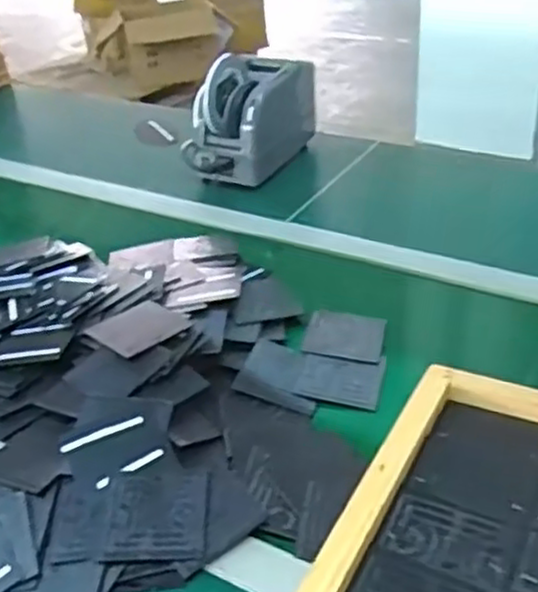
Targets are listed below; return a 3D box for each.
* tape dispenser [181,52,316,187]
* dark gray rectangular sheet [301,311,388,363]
[{"bbox_3d":[-0.021,-0.269,1.121,0.116,0.148,0.233,16,39,29],"label":"tape dispenser"},{"bbox_3d":[0.080,0.040,0.771,0.079,0.007,0.068,10,40,9],"label":"dark gray rectangular sheet"}]

